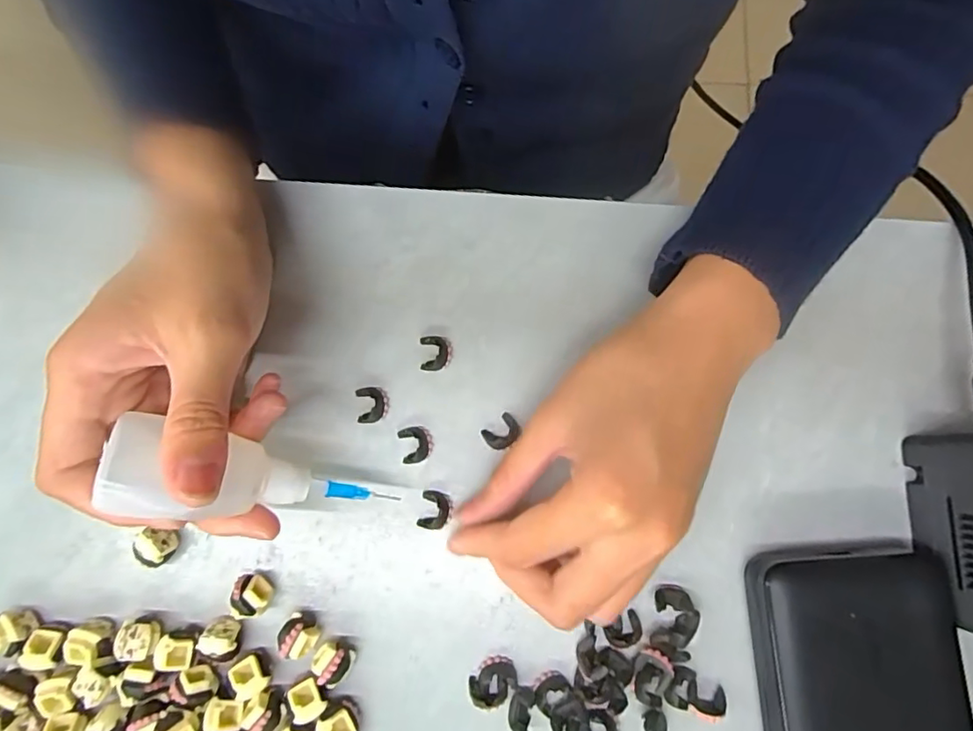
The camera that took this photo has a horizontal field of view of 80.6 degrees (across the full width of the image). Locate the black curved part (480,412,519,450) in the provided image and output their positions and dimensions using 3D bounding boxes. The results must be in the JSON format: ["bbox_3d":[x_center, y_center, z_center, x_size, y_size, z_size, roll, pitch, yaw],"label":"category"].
[{"bbox_3d":[0.007,0.030,0.256,0.016,0.006,0.013,-37,81,-7],"label":"black curved part"}]

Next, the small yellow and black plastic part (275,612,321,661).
[{"bbox_3d":[-0.077,0.112,0.236,0.015,0.014,0.015,34,81,6],"label":"small yellow and black plastic part"}]

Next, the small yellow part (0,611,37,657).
[{"bbox_3d":[-0.195,0.109,0.235,0.014,0.014,0.013,-36,81,-7],"label":"small yellow part"}]

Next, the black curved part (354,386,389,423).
[{"bbox_3d":[-0.051,0.017,0.258,0.014,0.005,0.016,-8,79,-2],"label":"black curved part"}]

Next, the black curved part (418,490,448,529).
[{"bbox_3d":[-0.023,0.063,0.250,0.013,0.004,0.016,10,79,2],"label":"black curved part"}]

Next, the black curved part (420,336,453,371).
[{"bbox_3d":[-0.023,-0.006,0.262,0.014,0.005,0.016,-3,79,-1],"label":"black curved part"}]

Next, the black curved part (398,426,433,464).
[{"bbox_3d":[-0.031,0.035,0.254,0.014,0.007,0.016,-15,79,-3],"label":"black curved part"}]

